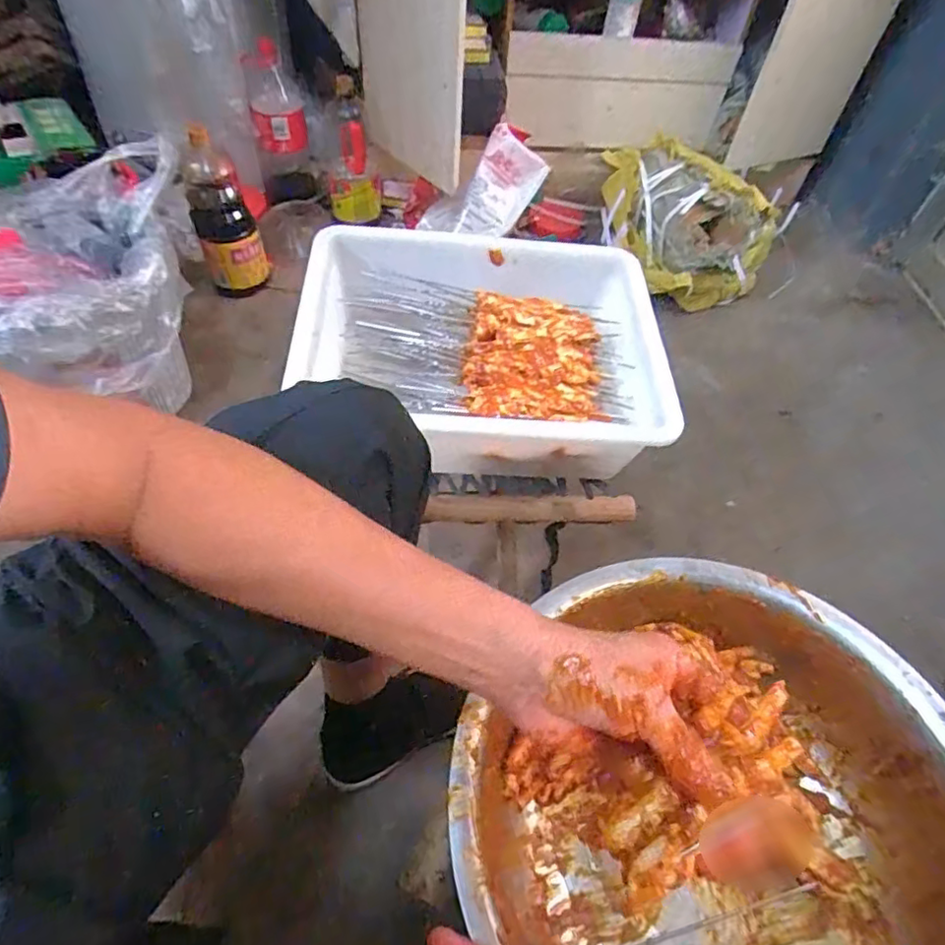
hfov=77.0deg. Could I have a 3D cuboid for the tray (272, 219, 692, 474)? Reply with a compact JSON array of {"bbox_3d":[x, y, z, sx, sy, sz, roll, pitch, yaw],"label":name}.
[{"bbox_3d":[0.009,-0.123,0.627,0.354,0.108,0.262,3,54,-3],"label":"tray"}]

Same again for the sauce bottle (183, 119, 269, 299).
[{"bbox_3d":[-0.430,-0.441,1.024,0.098,0.252,0.081,-17,57,-17],"label":"sauce bottle"}]

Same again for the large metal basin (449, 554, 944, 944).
[{"bbox_3d":[0.167,0.241,0.417,0.323,0.125,0.341,2,54,-3],"label":"large metal basin"}]

